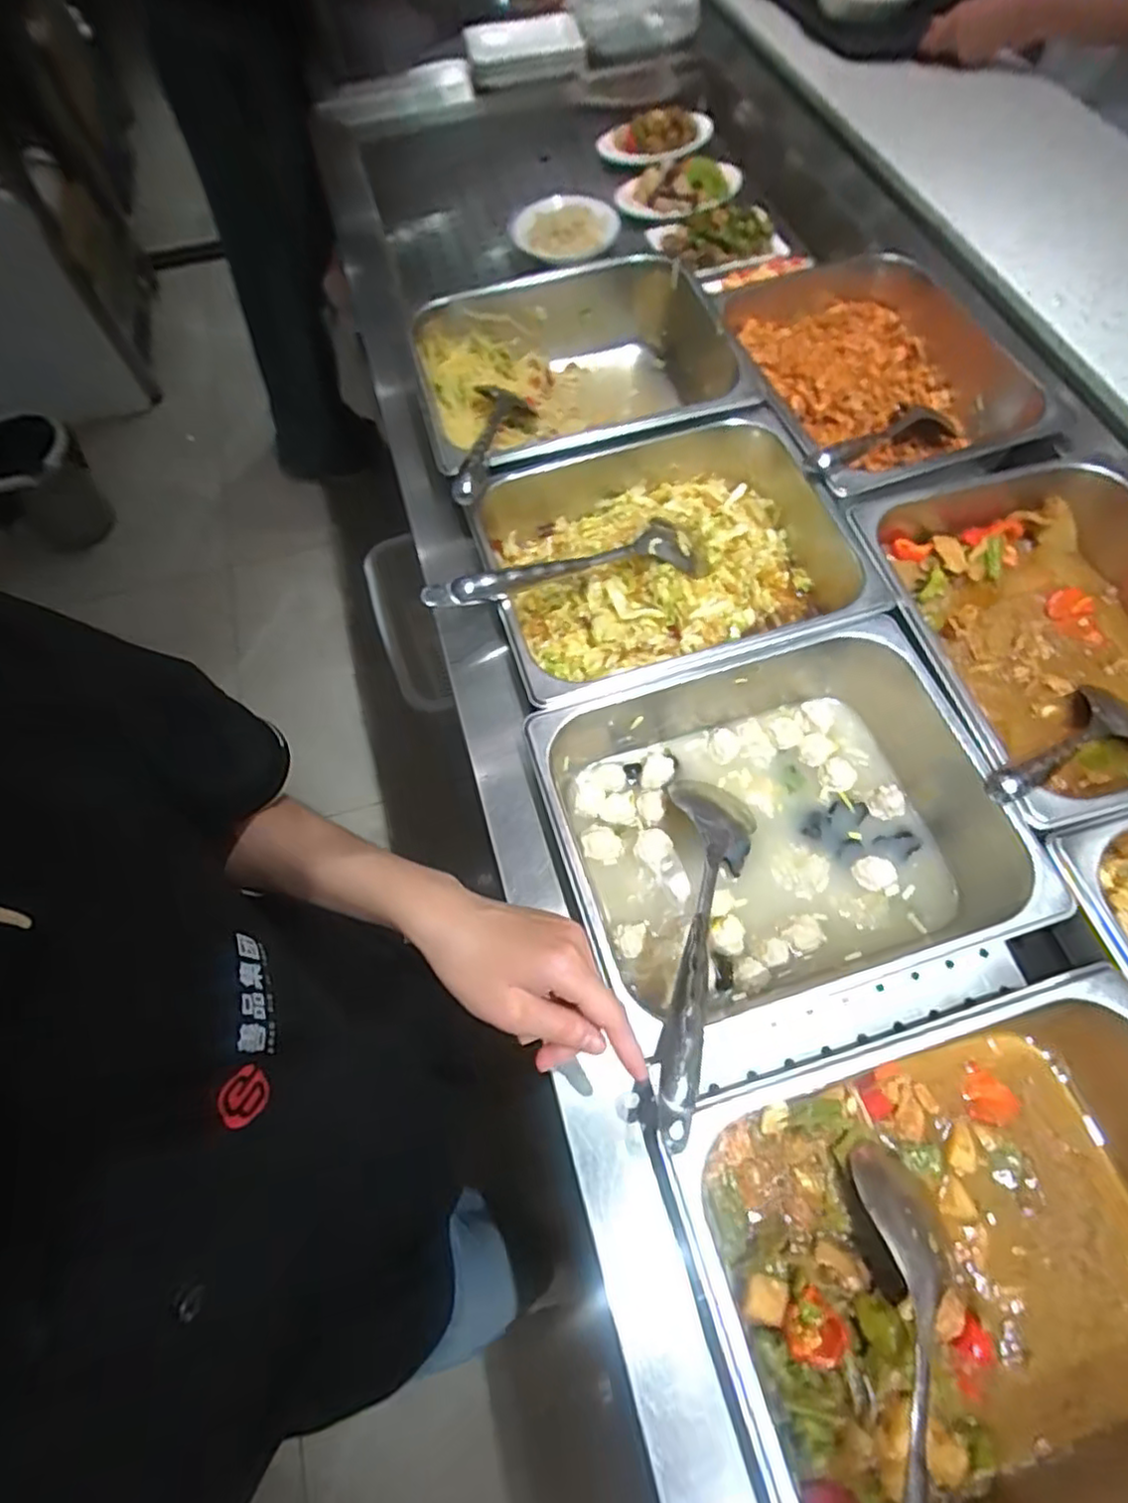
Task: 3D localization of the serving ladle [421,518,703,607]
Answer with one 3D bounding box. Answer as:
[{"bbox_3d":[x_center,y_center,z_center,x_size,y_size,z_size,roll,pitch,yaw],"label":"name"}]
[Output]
[{"bbox_3d":[0.008,-0.167,0.614,0.280,0.037,0.052,-18,64,-21],"label":"serving ladle"}]

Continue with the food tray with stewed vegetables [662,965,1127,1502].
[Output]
[{"bbox_3d":[0.249,0.308,0.411,0.314,0.107,0.257,-16,65,-4],"label":"food tray with stewed vegetables"}]

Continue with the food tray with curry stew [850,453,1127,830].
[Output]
[{"bbox_3d":[0.421,-0.101,0.585,0.279,0.090,0.326,-12,65,-3],"label":"food tray with curry stew"}]

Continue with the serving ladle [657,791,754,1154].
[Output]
[{"bbox_3d":[0.092,0.127,0.479,0.067,0.047,0.286,13,42,9],"label":"serving ladle"}]

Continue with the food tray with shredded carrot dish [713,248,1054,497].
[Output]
[{"bbox_3d":[0.333,-0.401,0.742,0.285,0.096,0.326,-16,65,-4],"label":"food tray with shredded carrot dish"}]

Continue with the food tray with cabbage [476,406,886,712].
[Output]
[{"bbox_3d":[0.100,-0.174,0.640,0.328,0.087,0.271,-15,65,-4],"label":"food tray with cabbage"}]

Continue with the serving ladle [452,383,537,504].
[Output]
[{"bbox_3d":[-0.076,-0.304,0.661,0.056,0.037,0.276,3,44,5],"label":"serving ladle"}]

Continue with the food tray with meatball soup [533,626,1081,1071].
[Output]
[{"bbox_3d":[0.161,0.056,0.531,0.325,0.096,0.264,-17,65,-5],"label":"food tray with meatball soup"}]

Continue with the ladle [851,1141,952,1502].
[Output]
[{"bbox_3d":[0.179,0.365,0.354,0.053,0.029,0.297,17,45,11],"label":"ladle"}]

